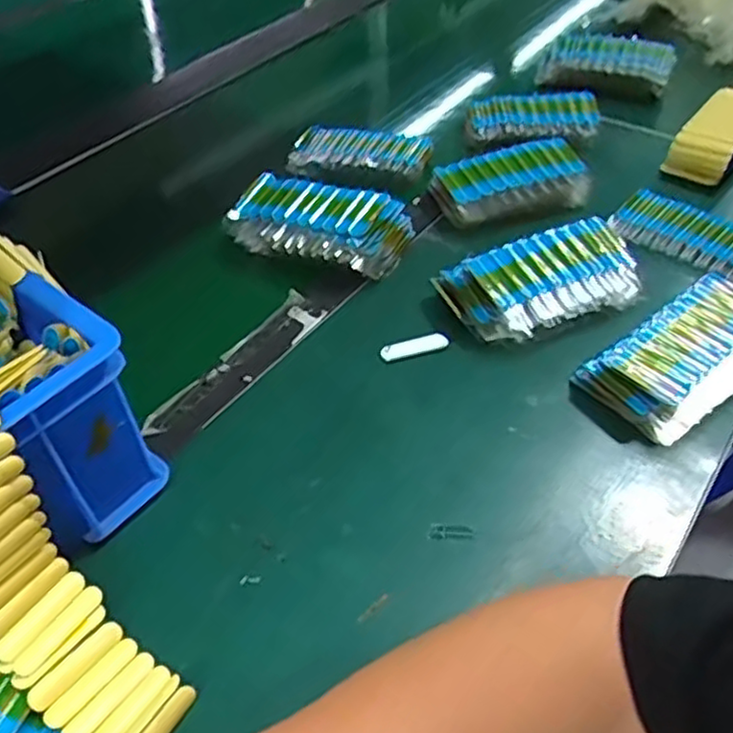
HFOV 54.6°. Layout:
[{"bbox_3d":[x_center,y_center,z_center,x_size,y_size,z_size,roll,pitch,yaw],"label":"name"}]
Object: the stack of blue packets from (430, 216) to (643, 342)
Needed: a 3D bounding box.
[{"bbox_3d":[0.167,-0.080,0.656,0.184,0.044,0.094,-16,47,-12],"label":"stack of blue packets"}]

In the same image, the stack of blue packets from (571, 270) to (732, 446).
[{"bbox_3d":[0.274,-0.011,0.601,0.187,0.037,0.101,-29,51,-23],"label":"stack of blue packets"}]

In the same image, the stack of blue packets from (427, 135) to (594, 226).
[{"bbox_3d":[0.159,-0.203,0.786,0.161,0.042,0.095,-20,48,-16],"label":"stack of blue packets"}]

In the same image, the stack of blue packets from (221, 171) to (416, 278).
[{"bbox_3d":[-0.054,-0.141,0.726,0.181,0.063,0.096,16,49,18],"label":"stack of blue packets"}]

